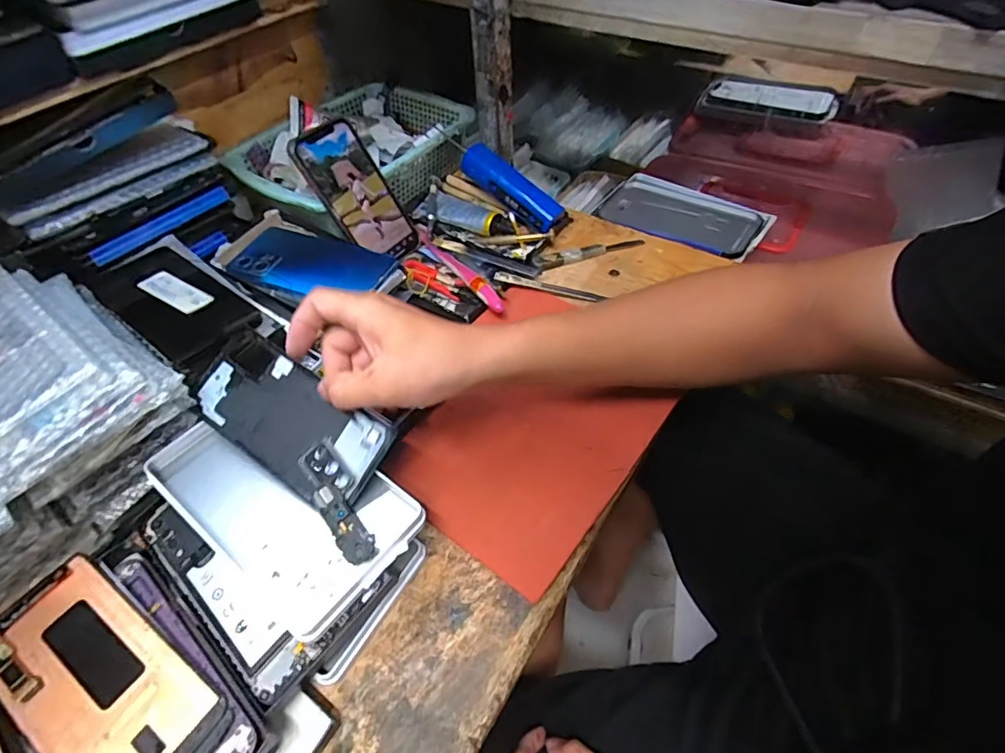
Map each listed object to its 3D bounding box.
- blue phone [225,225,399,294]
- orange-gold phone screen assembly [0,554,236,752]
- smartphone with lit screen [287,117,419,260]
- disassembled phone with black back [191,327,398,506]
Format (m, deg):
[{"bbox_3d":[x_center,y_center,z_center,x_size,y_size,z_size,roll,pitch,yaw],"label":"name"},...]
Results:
[{"bbox_3d":[-0.189,-0.115,0.509,0.160,0.011,0.079,13,53,13],"label":"blue phone"},{"bbox_3d":[-0.235,0.175,0.293,0.160,0.005,0.073,27,57,22],"label":"orange-gold phone screen assembly"},{"bbox_3d":[-0.152,-0.192,0.542,0.074,0.149,0.012,-46,29,-25],"label":"smartphone with lit screen"},{"bbox_3d":[-0.154,0.029,0.363,0.152,0.007,0.071,32,82,17],"label":"disassembled phone with black back"}]

